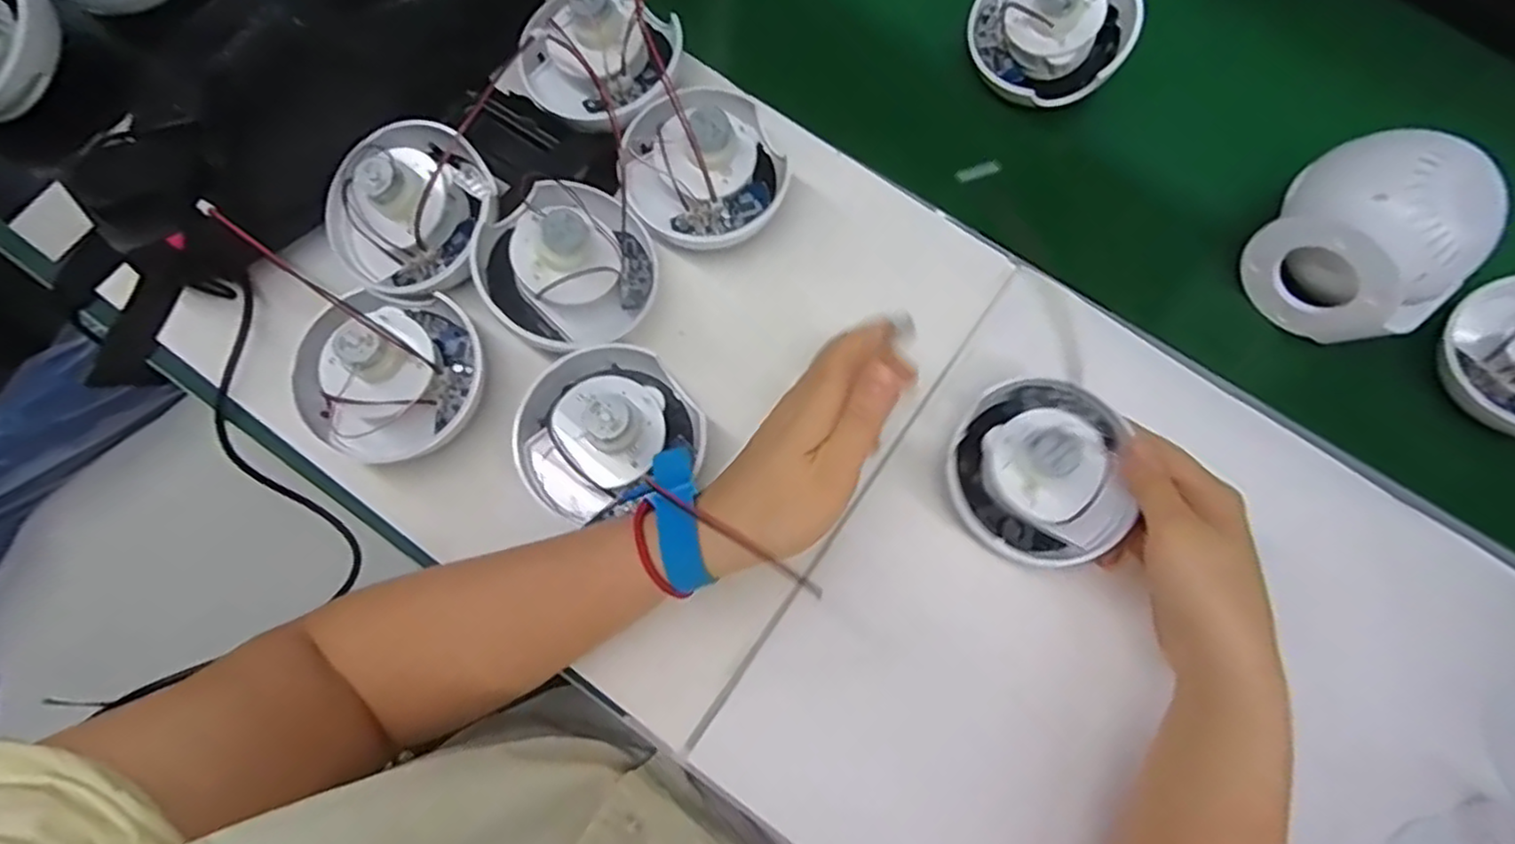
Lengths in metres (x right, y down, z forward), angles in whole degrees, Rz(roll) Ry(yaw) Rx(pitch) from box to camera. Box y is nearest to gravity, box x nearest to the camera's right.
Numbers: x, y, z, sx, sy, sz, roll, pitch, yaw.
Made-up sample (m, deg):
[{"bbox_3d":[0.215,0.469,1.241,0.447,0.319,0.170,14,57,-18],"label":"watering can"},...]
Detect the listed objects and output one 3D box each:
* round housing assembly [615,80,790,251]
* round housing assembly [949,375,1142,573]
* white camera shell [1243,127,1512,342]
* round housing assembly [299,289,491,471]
[{"bbox_3d":[-0.035,-0.169,0.447,0.103,0.066,0.108,0,75,-1],"label":"round housing assembly"},{"bbox_3d":[0.165,0.025,0.400,0.091,0.067,0.108,2,75,-1],"label":"round housing assembly"},{"bbox_3d":[0.384,-0.115,0.436,0.108,0.080,0.100,39,78,8],"label":"white camera shell"},{"bbox_3d":[-0.218,-0.031,0.410,0.099,0.067,0.104,0,75,-1],"label":"round housing assembly"}]

